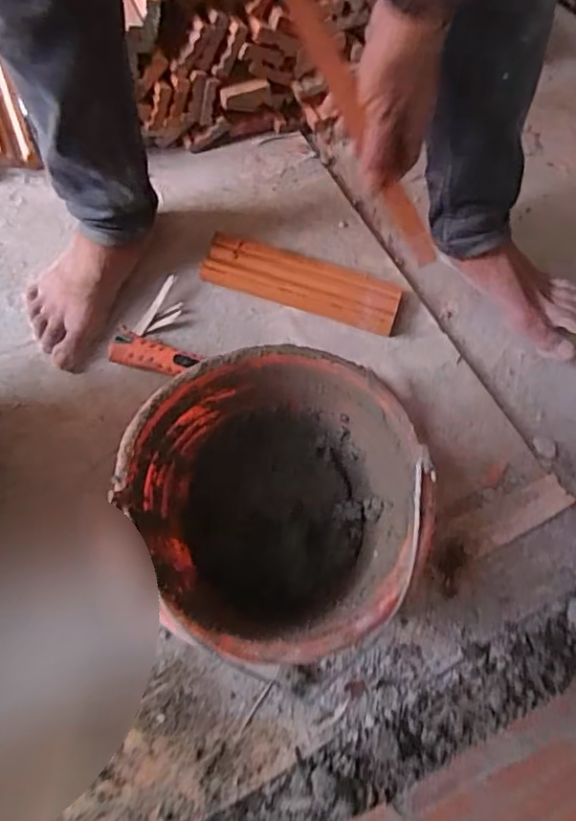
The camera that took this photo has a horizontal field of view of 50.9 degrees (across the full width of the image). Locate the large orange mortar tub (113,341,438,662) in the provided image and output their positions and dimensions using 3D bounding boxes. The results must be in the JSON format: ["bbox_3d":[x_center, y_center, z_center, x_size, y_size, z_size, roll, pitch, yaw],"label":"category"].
[{"bbox_3d":[-0.011,0.086,0.531,0.217,0.169,0.234,1,68,-3],"label":"large orange mortar tub"}]

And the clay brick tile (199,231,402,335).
[{"bbox_3d":[0.016,-0.151,0.708,0.226,0.014,0.071,18,70,2],"label":"clay brick tile"}]

